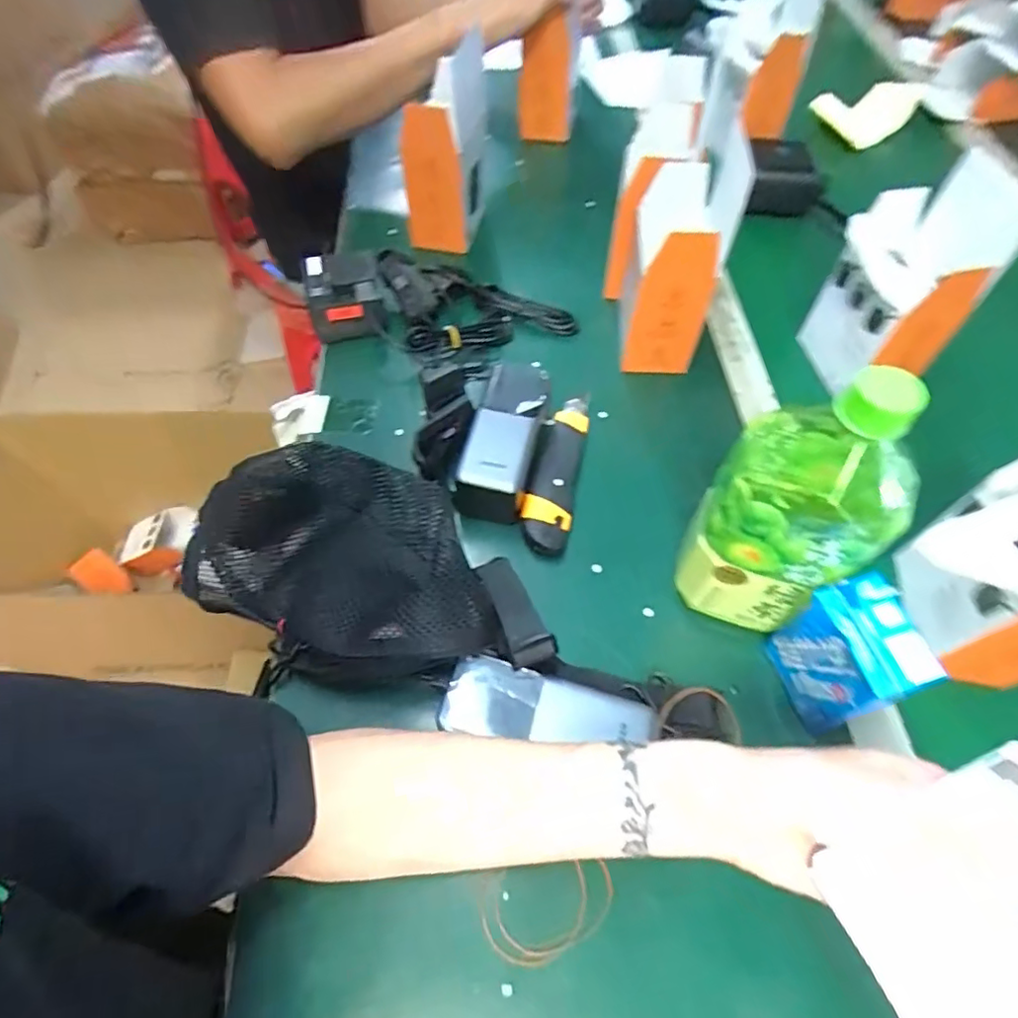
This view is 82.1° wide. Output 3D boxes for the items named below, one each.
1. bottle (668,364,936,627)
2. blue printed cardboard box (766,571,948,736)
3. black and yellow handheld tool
[{"bbox_3d":[0.173,-0.002,0.356,0.086,0.211,0.079,19,60,10],"label":"bottle"},{"bbox_3d":[0.207,0.095,0.366,0.039,0.105,0.069,-16,61,-10],"label":"blue printed cardboard box"},{"bbox_3d":[0.041,-0.042,0.495,0.042,0.035,0.163,11,59,5],"label":"black and yellow handheld tool"}]

